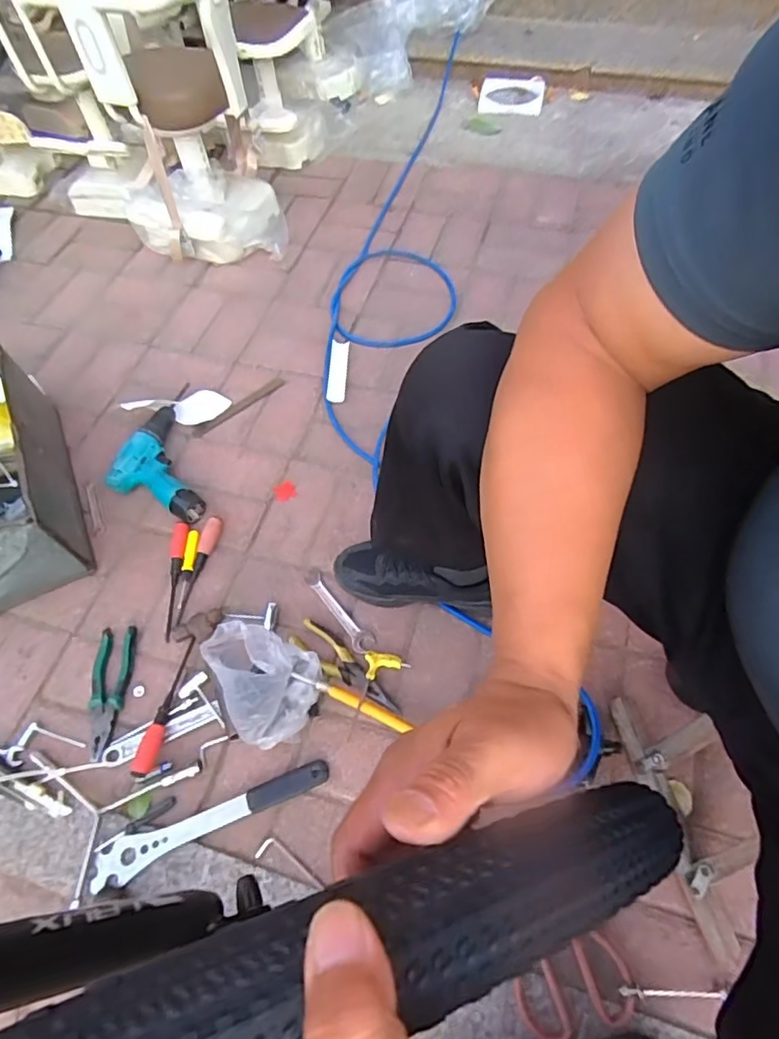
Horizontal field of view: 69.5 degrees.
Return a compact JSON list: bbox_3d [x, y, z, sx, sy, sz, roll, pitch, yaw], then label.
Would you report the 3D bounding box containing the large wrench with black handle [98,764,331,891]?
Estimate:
[{"bbox_3d":[-0.223,0.384,0.712,0.300,0.017,0.049,-18,60,-9],"label":"large wrench with black handle"}]

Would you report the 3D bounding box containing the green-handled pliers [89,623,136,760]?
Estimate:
[{"bbox_3d":[-0.405,0.243,0.809,0.051,0.016,0.180,-4,59,0],"label":"green-handled pliers"}]

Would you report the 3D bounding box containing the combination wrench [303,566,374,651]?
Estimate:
[{"bbox_3d":[-0.083,0.136,0.866,0.033,0.006,0.164,-35,64,-18],"label":"combination wrench"}]

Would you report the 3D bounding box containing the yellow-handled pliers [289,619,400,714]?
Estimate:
[{"bbox_3d":[-0.064,0.214,0.809,0.189,0.014,0.044,35,66,21],"label":"yellow-handled pliers"}]

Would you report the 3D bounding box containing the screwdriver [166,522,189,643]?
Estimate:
[{"bbox_3d":[-0.339,0.093,0.890,0.024,0.020,0.196,-5,59,-1],"label":"screwdriver"}]

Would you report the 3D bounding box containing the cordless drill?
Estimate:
[{"bbox_3d":[-0.416,-0.118,1.004,0.160,0.045,0.304,-10,59,-4],"label":"cordless drill"}]

